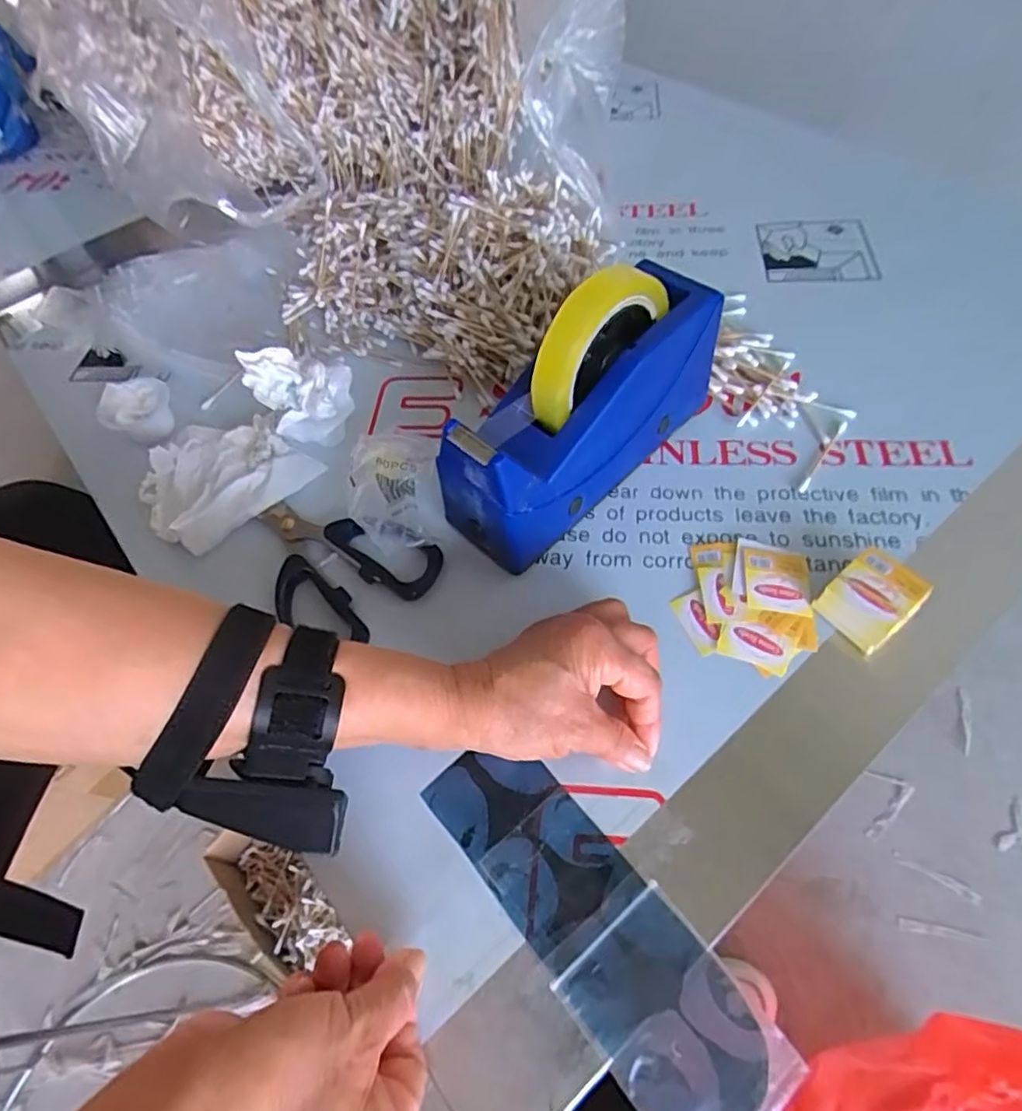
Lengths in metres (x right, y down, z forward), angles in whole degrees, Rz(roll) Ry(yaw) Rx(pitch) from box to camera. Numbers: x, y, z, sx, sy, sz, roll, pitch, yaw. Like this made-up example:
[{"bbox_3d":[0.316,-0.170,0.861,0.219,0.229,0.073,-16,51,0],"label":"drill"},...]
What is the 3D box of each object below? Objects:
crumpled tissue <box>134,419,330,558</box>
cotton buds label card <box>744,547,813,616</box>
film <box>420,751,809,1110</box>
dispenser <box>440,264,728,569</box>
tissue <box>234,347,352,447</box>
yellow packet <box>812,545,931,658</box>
[{"bbox_3d":[-0.217,-0.062,0.451,0.104,0.024,0.108,33,66,23],"label":"crumpled tissue"},{"bbox_3d":[0.164,0.015,0.381,0.038,0.004,0.043,5,58,8],"label":"cotton buds label card"},{"bbox_3d":[0.039,0.174,0.295,0.065,0.004,0.198,-37,61,-17],"label":"film"},{"bbox_3d":[0.050,-0.098,0.389,0.200,0.134,0.061,-40,63,-19],"label":"dispenser"},{"bbox_3d":[-0.163,-0.128,0.473,0.072,0.051,0.066,4,58,8],"label":"tissue"},{"bbox_3d":[0.209,0.026,0.359,0.048,0.023,0.041,-36,61,-17],"label":"yellow packet"}]

